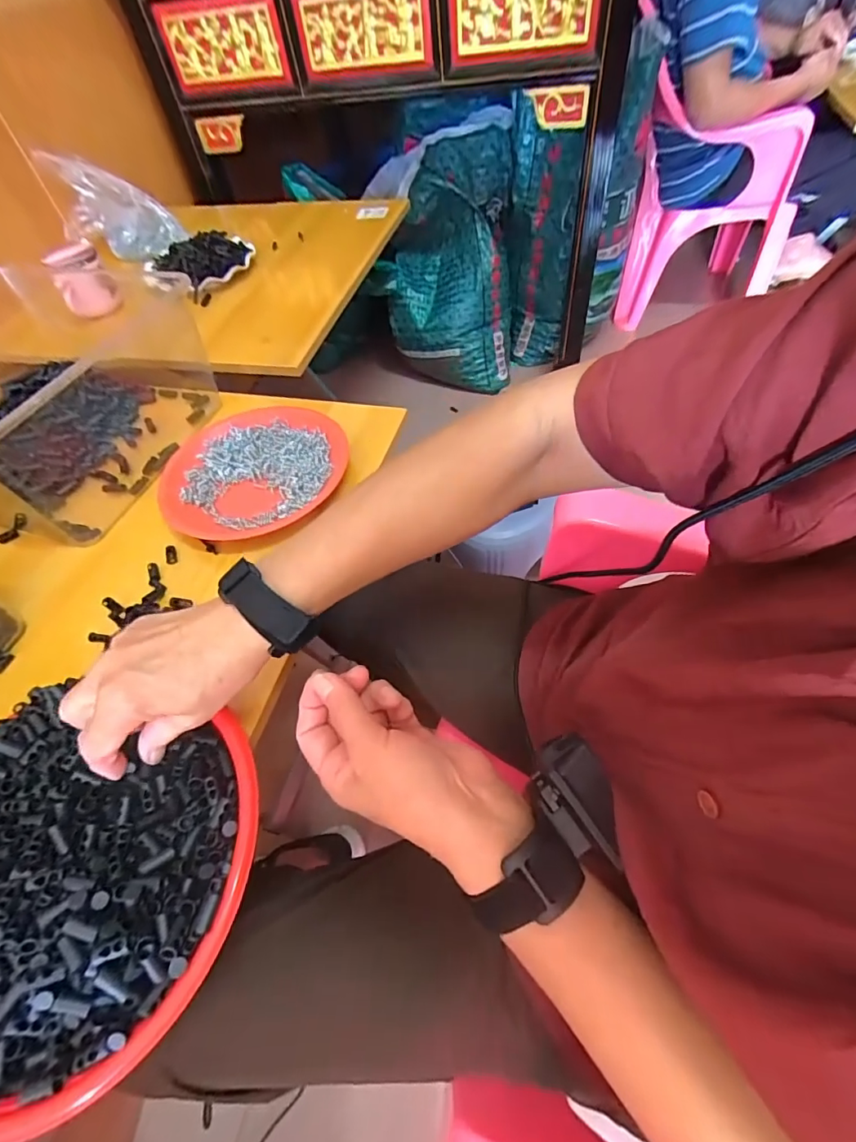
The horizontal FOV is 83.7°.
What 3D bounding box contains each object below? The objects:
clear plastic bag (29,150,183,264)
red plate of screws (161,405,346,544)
[{"bbox_3d":[-0.567,-0.661,0.866,0.197,0.136,0.077,4,56,10],"label":"clear plastic bag"},{"bbox_3d":[-0.182,-0.105,0.508,0.189,0.029,0.180,-2,55,3],"label":"red plate of screws"}]

